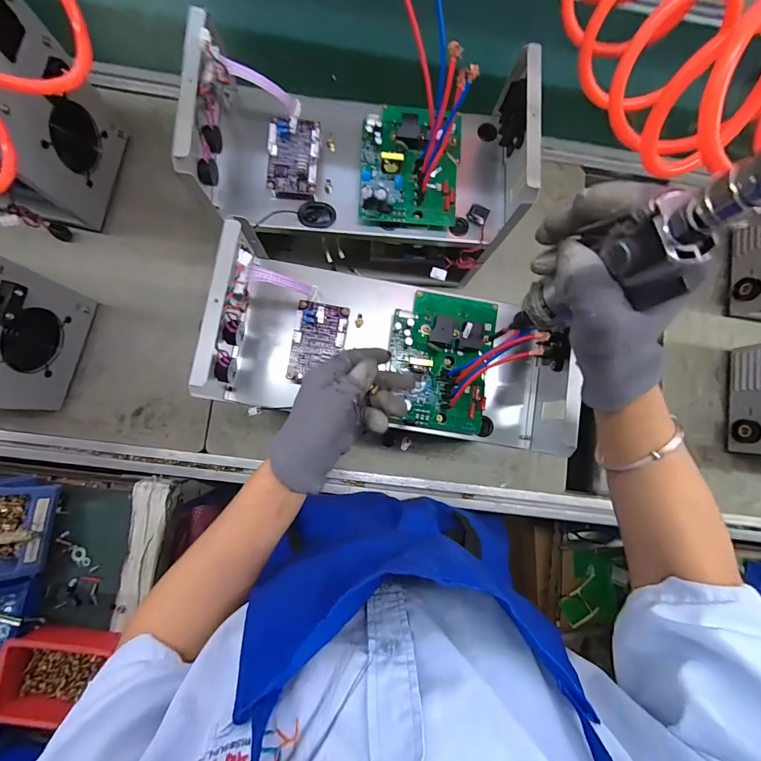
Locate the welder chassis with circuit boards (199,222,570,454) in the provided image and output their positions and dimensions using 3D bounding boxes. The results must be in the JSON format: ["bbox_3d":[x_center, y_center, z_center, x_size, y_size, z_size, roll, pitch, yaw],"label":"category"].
[{"bbox_3d":[0.011,-0.032,0.460,0.374,0.195,0.181,13,84,-6],"label":"welder chassis with circuit boards"}]

